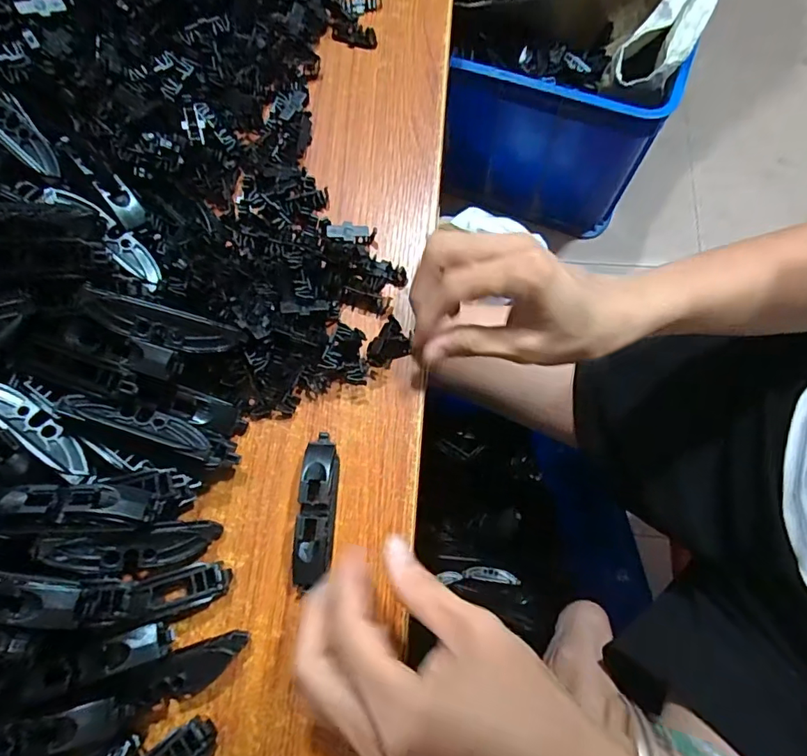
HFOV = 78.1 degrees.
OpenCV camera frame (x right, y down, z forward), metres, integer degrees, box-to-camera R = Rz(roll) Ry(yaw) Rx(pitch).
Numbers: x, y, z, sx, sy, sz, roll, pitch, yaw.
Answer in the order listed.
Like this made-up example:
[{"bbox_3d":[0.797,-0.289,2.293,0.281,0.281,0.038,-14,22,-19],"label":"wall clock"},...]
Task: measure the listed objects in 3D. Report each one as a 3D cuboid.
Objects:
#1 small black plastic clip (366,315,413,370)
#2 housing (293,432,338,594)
[{"bbox_3d":[-0.008,-0.019,0.294,0.022,0.012,0.029,39,77,10],"label":"small black plastic clip"},{"bbox_3d":[-0.046,0.071,0.268,0.019,0.018,0.079,2,73,3],"label":"housing"}]

